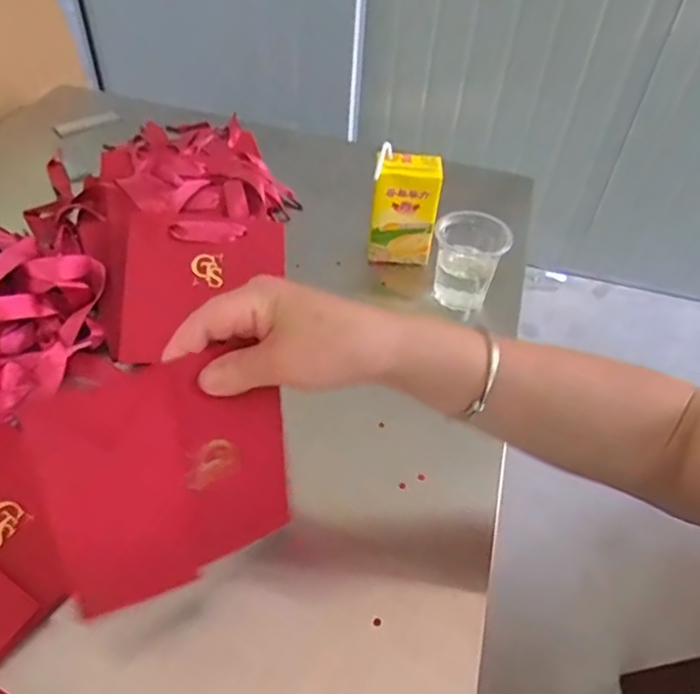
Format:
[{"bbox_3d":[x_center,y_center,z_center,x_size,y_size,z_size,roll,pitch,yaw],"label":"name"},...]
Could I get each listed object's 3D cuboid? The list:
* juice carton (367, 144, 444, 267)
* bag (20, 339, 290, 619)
[{"bbox_3d":[0.056,-0.141,0.606,0.063,0.112,0.037,6,45,2],"label":"juice carton"},{"bbox_3d":[-0.098,0.073,0.338,0.134,0.137,0.009,-19,29,-32],"label":"bag"}]

